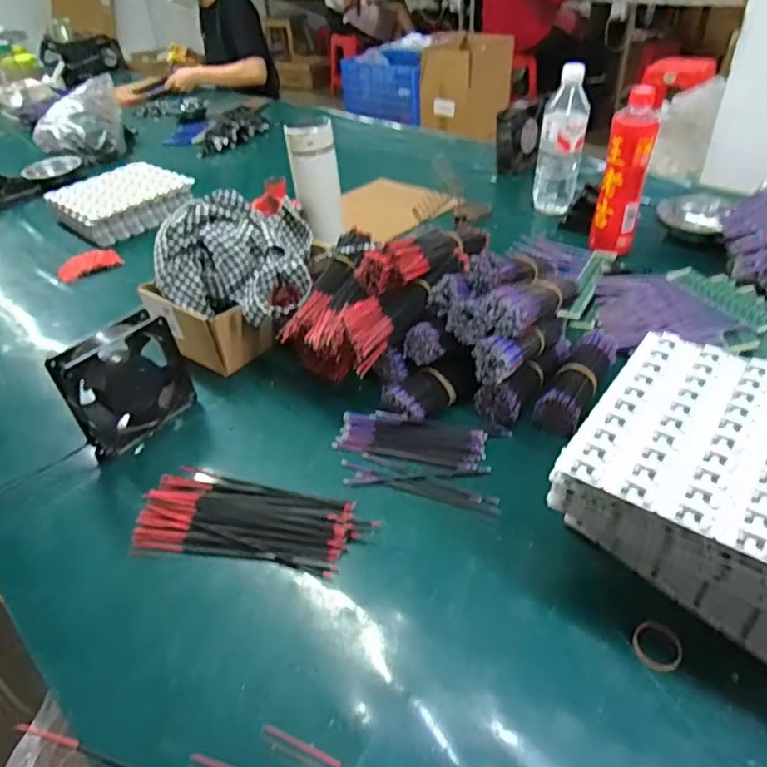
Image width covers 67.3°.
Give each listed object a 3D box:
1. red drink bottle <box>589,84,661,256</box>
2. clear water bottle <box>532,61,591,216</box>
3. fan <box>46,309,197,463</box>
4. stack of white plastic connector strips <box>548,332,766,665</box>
[{"bbox_3d":[0.349,-0.301,0.830,0.063,0.204,0.055,12,43,18],"label":"red drink bottle"},{"bbox_3d":[0.298,-0.403,0.967,0.071,0.225,0.058,8,42,14],"label":"clear water bottle"},{"bbox_3d":[-0.277,-0.003,0.630,0.041,0.115,0.130,27,50,32],"label":"fan"},{"bbox_3d":[0.282,0.093,0.441,0.243,0.130,0.196,25,49,30],"label":"stack of white plastic connector strips"}]

